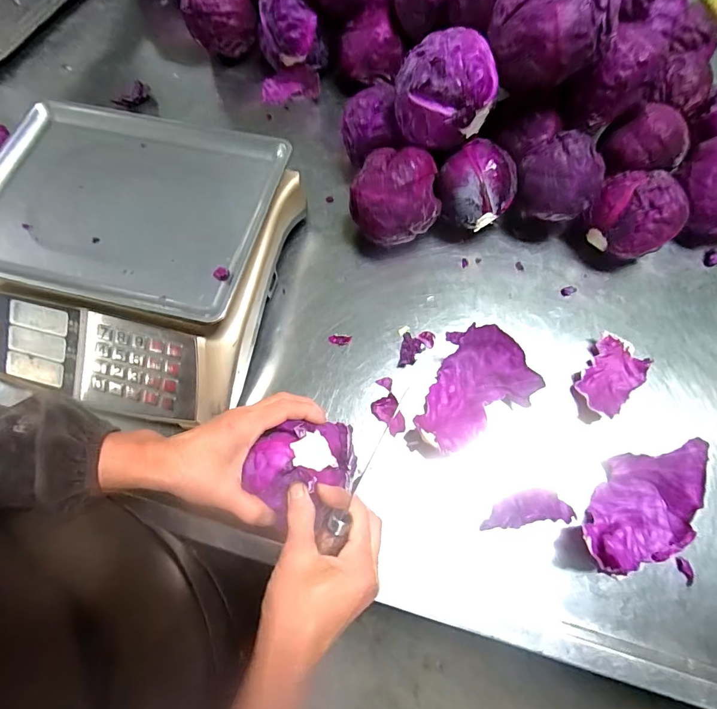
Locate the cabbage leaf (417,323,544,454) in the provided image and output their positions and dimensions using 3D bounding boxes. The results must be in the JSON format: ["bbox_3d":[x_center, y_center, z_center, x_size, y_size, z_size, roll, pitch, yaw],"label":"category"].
[{"bbox_3d":[0.116,0.038,0.444,0.136,0.061,0.098,-30,72,-9],"label":"cabbage leaf"}]

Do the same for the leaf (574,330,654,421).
[{"bbox_3d":[0.285,0.028,0.454,0.057,0.030,0.094,31,74,12],"label":"leaf"}]

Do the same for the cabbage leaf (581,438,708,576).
[{"bbox_3d":[0.275,0.153,0.396,0.125,0.054,0.105,-10,70,-2],"label":"cabbage leaf"}]

